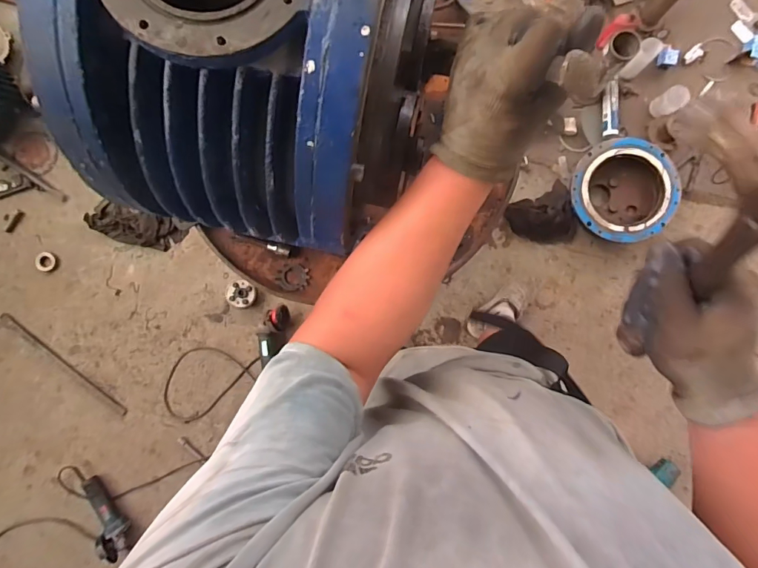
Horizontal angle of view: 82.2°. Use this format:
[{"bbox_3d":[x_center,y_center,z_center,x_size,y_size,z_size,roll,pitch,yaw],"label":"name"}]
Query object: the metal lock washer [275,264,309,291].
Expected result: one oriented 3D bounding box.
[{"bbox_3d":[-0.142,-0.010,0.714,0.053,0.009,0.042,-3,87,0],"label":"metal lock washer"}]

